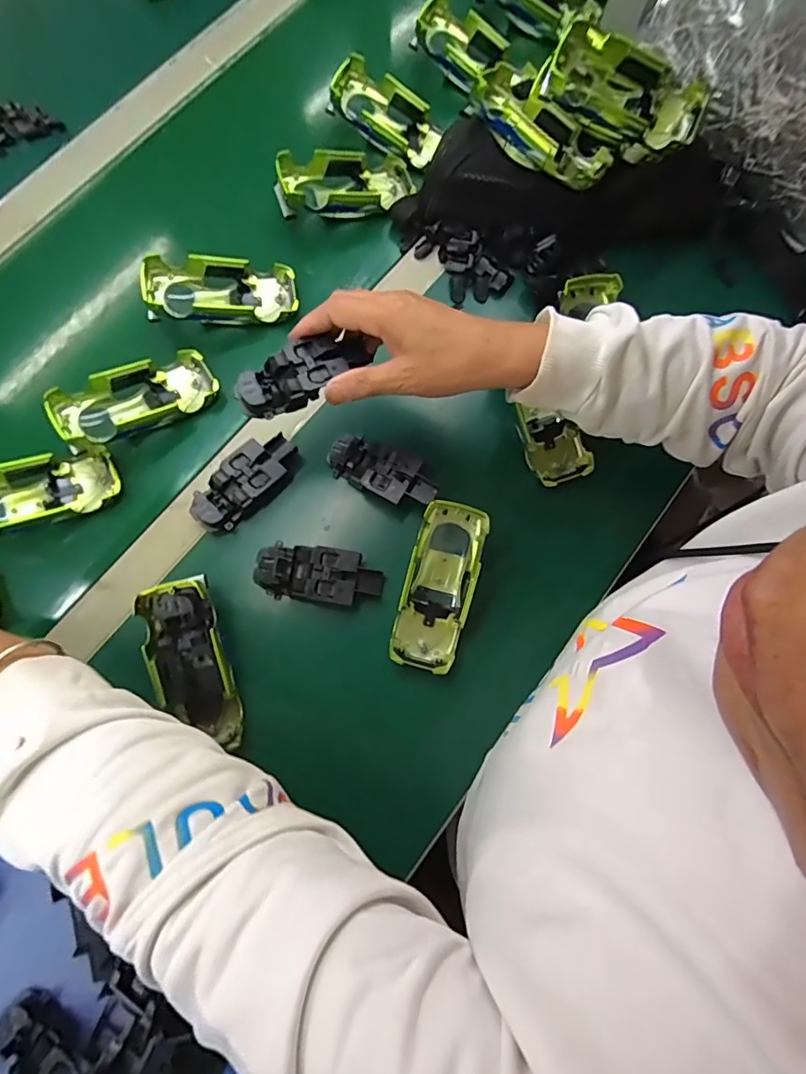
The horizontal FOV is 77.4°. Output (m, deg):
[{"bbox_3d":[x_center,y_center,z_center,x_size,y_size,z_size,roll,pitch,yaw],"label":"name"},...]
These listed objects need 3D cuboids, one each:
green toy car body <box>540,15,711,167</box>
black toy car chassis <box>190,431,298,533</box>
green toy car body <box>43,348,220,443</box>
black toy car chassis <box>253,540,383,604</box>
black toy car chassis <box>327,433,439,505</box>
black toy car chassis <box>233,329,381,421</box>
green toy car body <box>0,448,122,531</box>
[{"bbox_3d":[0.188,-0.374,0.430,0.133,0.050,0.065,26,78,4],"label":"green toy car body"},{"bbox_3d":[-0.134,-0.048,0.428,0.042,0.019,0.101,42,80,7],"label":"black toy car chassis"},{"bbox_3d":[-0.233,-0.119,0.446,0.132,0.031,0.059,-25,79,-19],"label":"green toy car body"},{"bbox_3d":[-0.068,0.030,0.410,0.100,0.020,0.044,7,78,0],"label":"black toy car chassis"},{"bbox_3d":[-0.018,-0.057,0.430,0.097,0.025,0.044,30,79,5],"label":"black toy car chassis"},{"bbox_3d":[-0.071,-0.121,0.366,0.103,0.018,0.041,-31,80,-9],"label":"black toy car chassis"},{"bbox_3d":[-0.312,-0.034,0.422,0.134,0.029,0.057,-18,78,-19],"label":"green toy car body"}]

